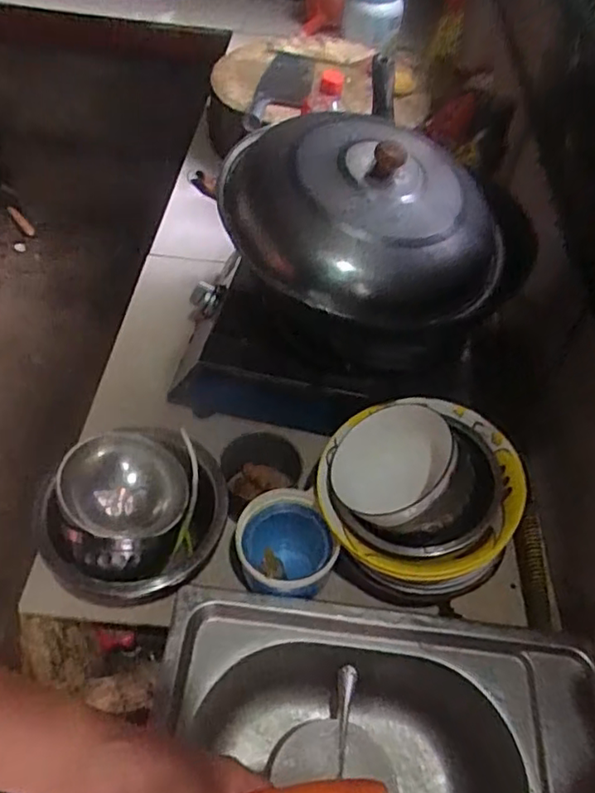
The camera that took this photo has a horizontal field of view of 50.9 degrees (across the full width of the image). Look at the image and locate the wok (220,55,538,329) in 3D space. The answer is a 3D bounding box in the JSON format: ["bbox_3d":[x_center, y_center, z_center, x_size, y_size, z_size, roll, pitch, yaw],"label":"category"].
[{"bbox_3d":[0.084,-0.205,0.681,0.292,0.138,0.255,-16,53,-16],"label":"wok"}]

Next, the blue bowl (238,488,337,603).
[{"bbox_3d":[-0.012,0.166,0.658,0.093,0.088,0.102,2,51,-2],"label":"blue bowl"}]

